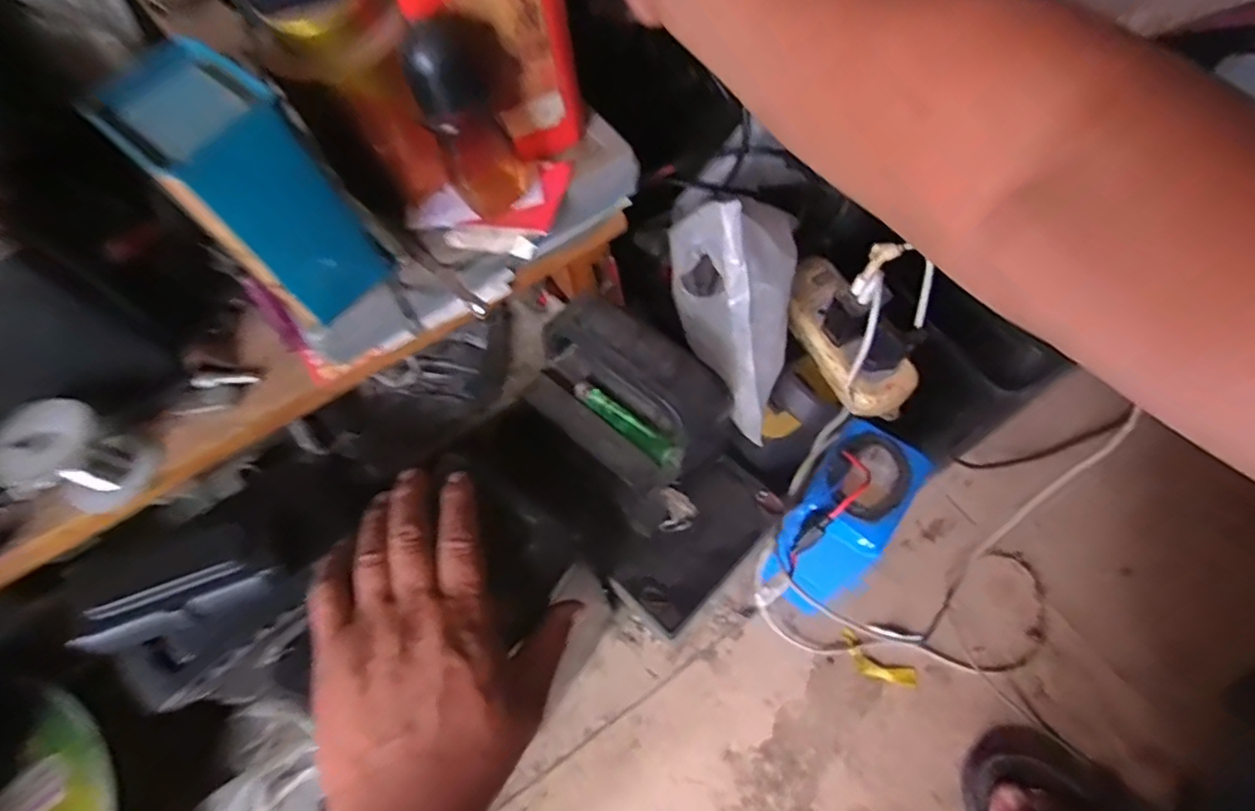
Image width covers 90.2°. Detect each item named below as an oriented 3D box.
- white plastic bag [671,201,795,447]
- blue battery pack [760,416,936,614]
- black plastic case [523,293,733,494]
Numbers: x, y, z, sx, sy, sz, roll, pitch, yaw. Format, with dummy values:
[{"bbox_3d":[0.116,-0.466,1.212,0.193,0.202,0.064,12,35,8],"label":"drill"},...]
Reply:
[{"bbox_3d":[0.070,-0.078,0.417,0.084,0.134,0.152,1,66,4],"label":"white plastic bag"},{"bbox_3d":[0.165,0.078,0.462,0.073,0.057,0.132,34,85,17],"label":"blue battery pack"},{"bbox_3d":[-0.006,-0.006,0.406,0.133,0.065,0.078,38,73,18],"label":"black plastic case"}]

